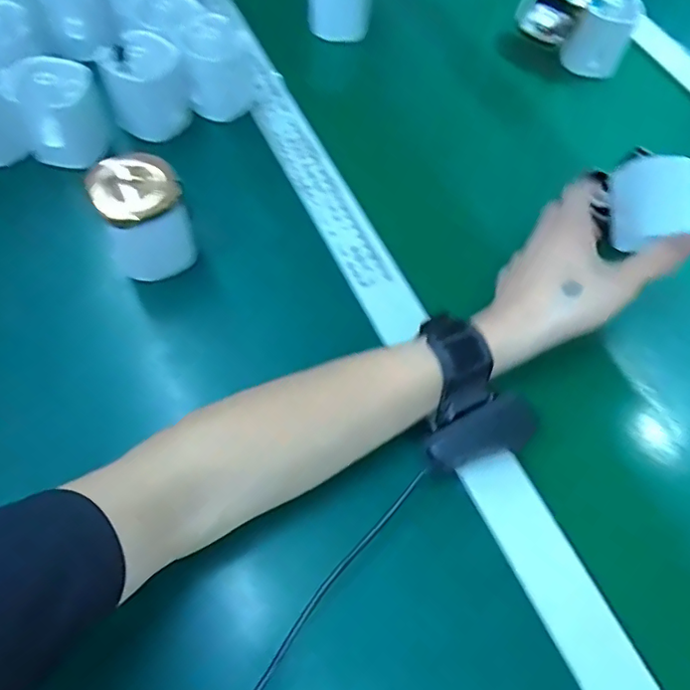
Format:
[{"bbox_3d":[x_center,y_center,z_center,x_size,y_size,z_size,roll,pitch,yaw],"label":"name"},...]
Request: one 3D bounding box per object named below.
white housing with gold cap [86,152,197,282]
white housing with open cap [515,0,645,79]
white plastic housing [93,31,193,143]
[{"bbox_3d":[-0.145,-0.094,0.407,0.057,0.076,0.050,-23,64,-14],"label":"white housing with gold cap"},{"bbox_3d":[0.240,-0.334,0.587,0.118,0.060,0.064,23,62,10],"label":"white housing with open cap"},{"bbox_3d":[-0.168,-0.218,0.480,0.047,0.065,0.063,38,66,18],"label":"white plastic housing"}]

